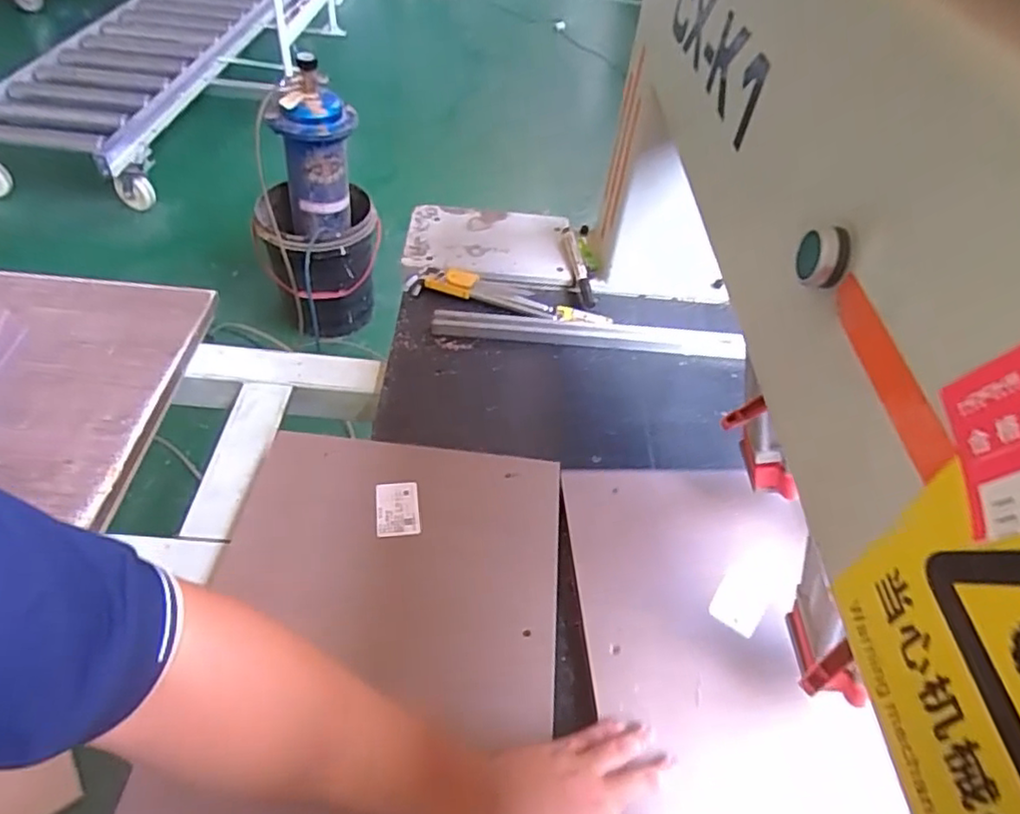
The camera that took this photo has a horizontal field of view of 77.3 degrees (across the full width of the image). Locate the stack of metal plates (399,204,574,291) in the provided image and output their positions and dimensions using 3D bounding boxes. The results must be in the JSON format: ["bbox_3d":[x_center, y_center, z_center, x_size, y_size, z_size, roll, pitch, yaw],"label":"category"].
[{"bbox_3d":[-0.033,-0.251,0.963,0.241,0.012,0.172,2,48,-3],"label":"stack of metal plates"}]

